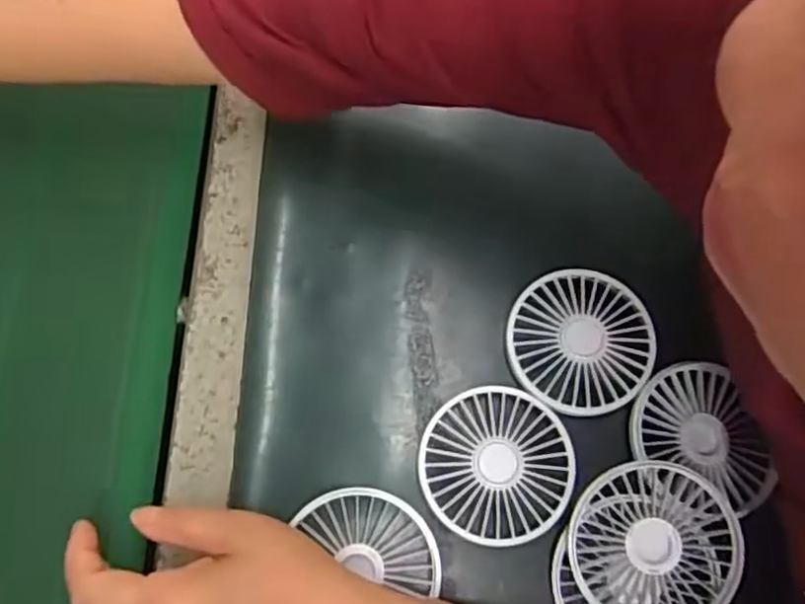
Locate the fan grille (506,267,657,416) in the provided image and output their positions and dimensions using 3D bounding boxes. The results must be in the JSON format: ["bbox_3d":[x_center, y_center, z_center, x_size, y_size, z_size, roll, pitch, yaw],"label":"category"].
[{"bbox_3d":[0.108,0.024,0.429,0.086,0.012,0.086,2,73,1],"label":"fan grille"}]

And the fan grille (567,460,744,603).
[{"bbox_3d":[0.138,0.132,0.381,0.089,0.021,0.084,0,73,1],"label":"fan grille"}]

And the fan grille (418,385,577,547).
[{"bbox_3d":[0.054,0.092,0.402,0.085,0.004,0.085,5,73,2],"label":"fan grille"}]

